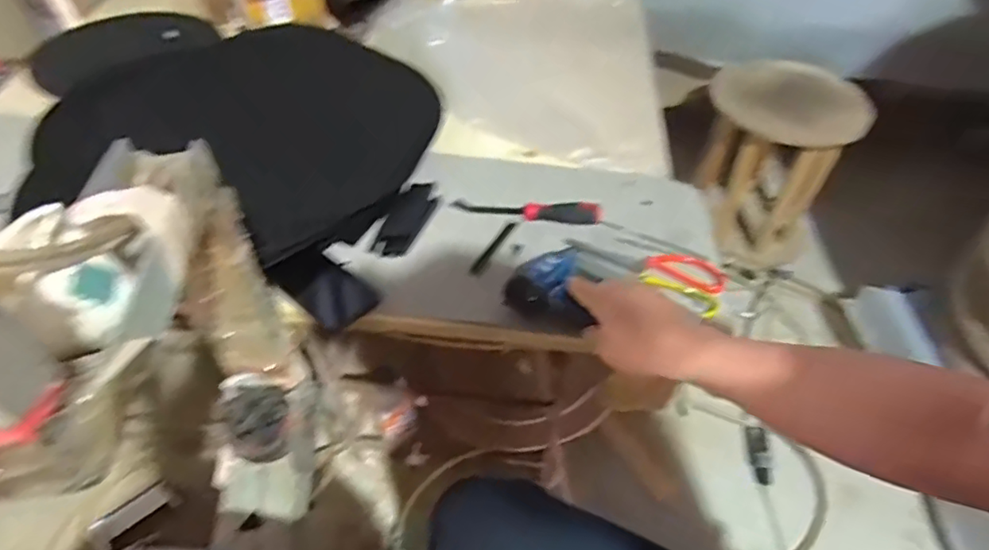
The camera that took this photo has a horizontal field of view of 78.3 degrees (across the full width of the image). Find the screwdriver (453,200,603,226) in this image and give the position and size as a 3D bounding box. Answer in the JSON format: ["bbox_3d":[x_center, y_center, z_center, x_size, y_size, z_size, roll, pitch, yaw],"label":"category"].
[{"bbox_3d":[0.044,-0.091,0.824,0.198,0.030,0.021,6,49,3],"label":"screwdriver"}]

